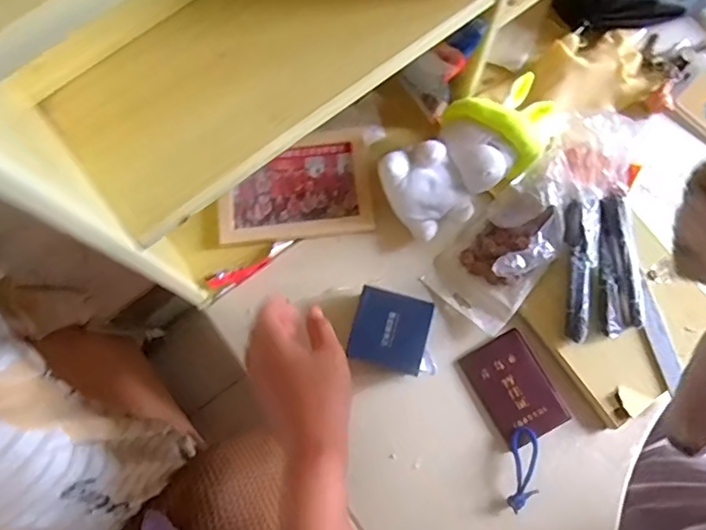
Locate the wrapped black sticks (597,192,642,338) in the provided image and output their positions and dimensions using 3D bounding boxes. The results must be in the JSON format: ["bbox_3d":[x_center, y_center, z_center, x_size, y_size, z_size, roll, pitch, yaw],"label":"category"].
[{"bbox_3d":[0.270,0.000,0.566,0.041,0.009,0.138,-6,91,-1],"label":"wrapped black sticks"}]

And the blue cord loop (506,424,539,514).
[{"bbox_3d":[0.173,0.206,0.559,0.031,0.021,0.081,6,77,2],"label":"blue cord loop"}]

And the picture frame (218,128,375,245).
[{"bbox_3d":[-0.066,-0.091,0.628,0.167,0.010,0.122,-7,77,-1],"label":"picture frame"}]

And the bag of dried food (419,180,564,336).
[{"bbox_3d":[0.150,-0.013,0.577,0.098,0.020,0.146,39,104,25],"label":"bag of dried food"}]

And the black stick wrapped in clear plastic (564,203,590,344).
[{"bbox_3d":[0.228,0.007,0.563,0.026,0.009,0.139,-4,93,0],"label":"black stick wrapped in clear plastic"}]

